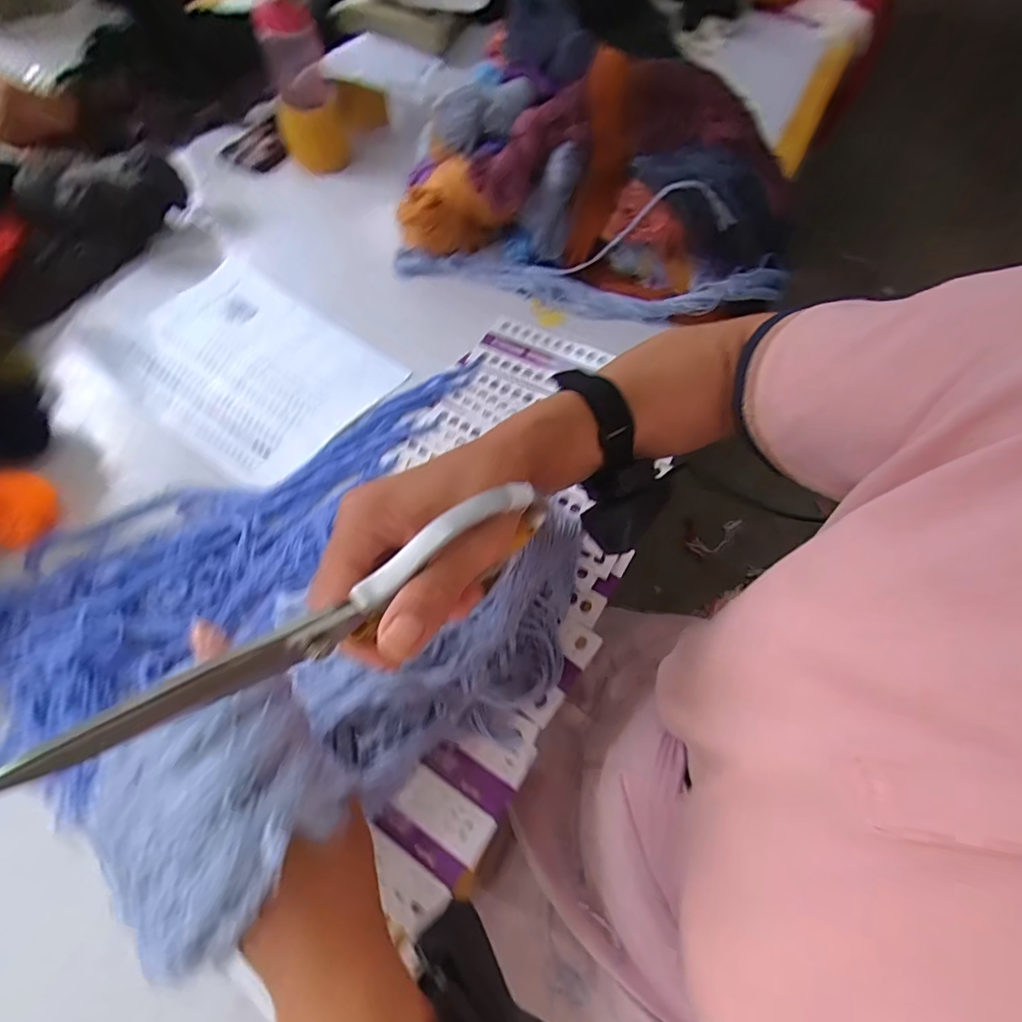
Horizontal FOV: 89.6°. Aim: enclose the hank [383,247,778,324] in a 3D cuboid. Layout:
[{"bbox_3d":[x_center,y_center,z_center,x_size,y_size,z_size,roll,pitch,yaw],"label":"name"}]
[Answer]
[{"bbox_3d":[0.089,-0.281,0.630,0.472,0.045,0.079,11,60,4],"label":"hank"}]

